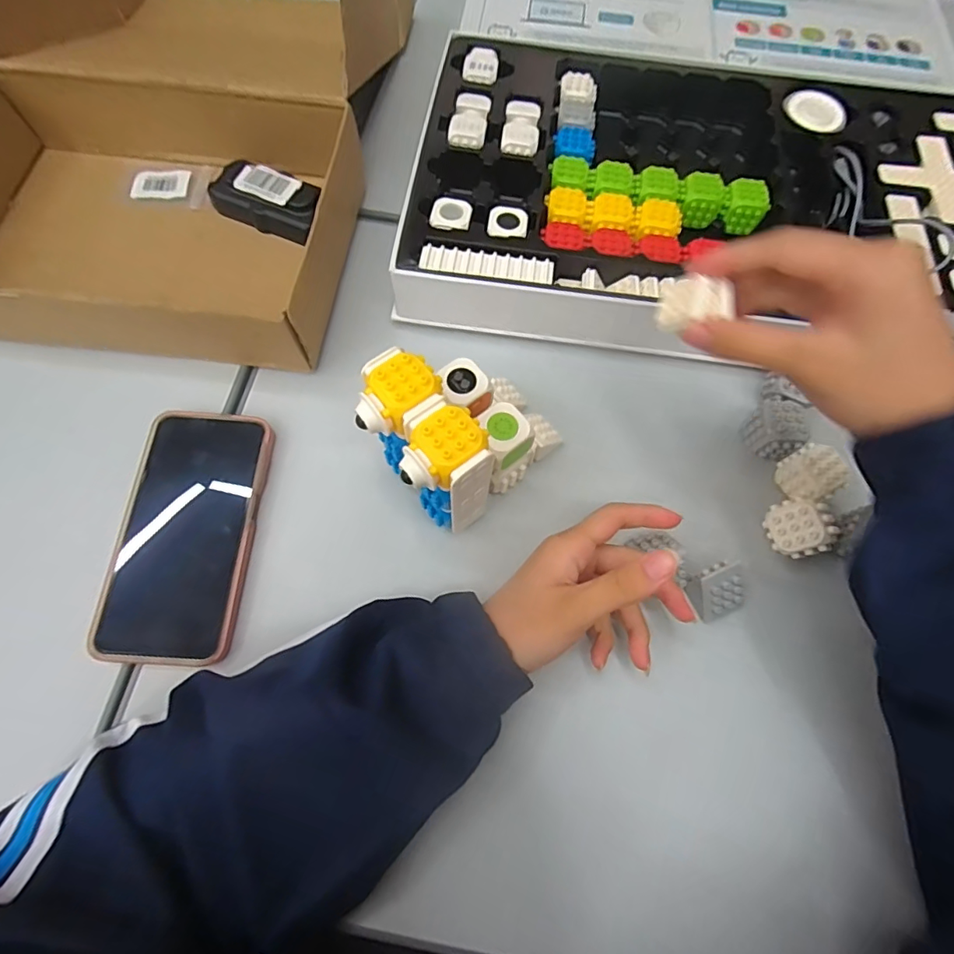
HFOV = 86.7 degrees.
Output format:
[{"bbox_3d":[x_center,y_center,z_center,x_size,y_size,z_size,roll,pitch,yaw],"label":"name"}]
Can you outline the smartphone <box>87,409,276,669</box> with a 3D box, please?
[{"bbox_3d":[-0.192,0.036,0.338,0.080,0.018,0.166,3,69,-1],"label":"smartphone"}]

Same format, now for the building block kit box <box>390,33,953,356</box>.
[{"bbox_3d":[0.226,-0.236,0.434,0.545,0.052,0.336,8,69,1],"label":"building block kit box"}]

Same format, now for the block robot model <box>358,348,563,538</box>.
[{"bbox_3d":[-0.005,-0.034,0.317,0.084,0.114,0.121,42,74,13],"label":"block robot model"}]

